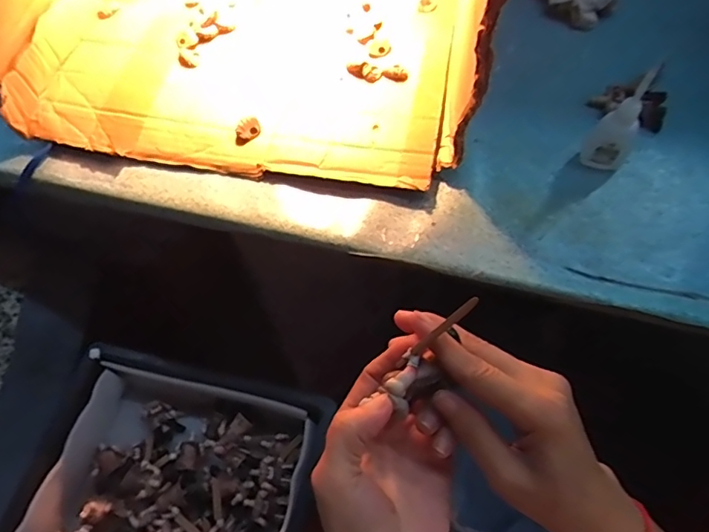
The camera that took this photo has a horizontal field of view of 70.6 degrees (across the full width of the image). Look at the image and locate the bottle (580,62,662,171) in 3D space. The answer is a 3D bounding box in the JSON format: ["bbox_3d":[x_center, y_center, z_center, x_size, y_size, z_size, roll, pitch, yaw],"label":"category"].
[{"bbox_3d":[0.205,-0.111,0.383,0.031,0.092,0.024,34,69,19],"label":"bottle"}]

